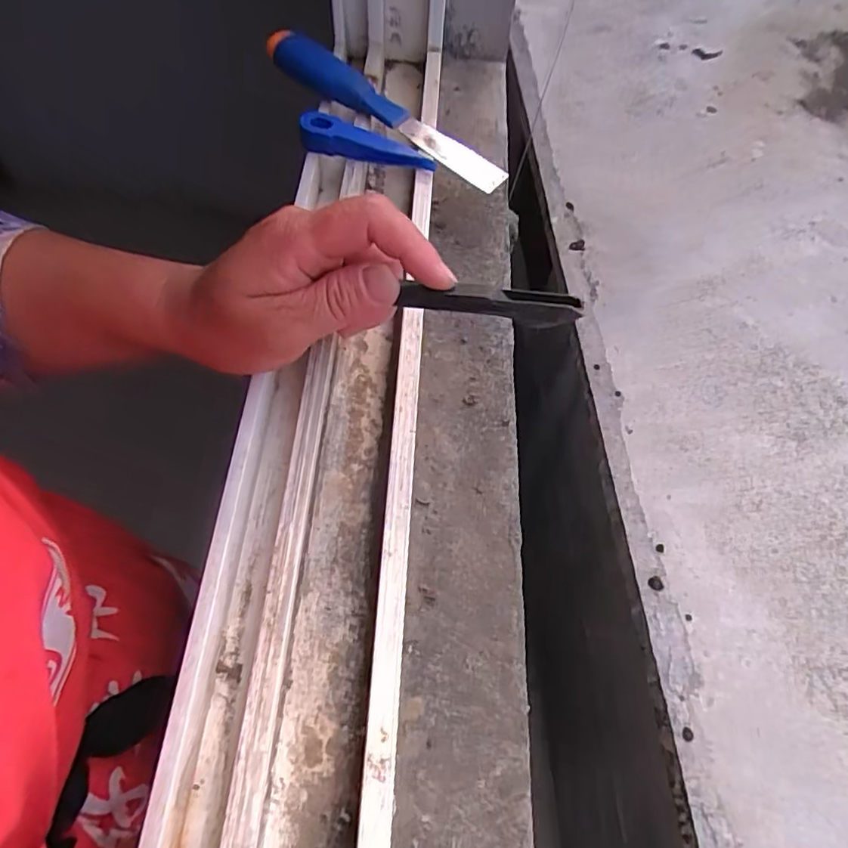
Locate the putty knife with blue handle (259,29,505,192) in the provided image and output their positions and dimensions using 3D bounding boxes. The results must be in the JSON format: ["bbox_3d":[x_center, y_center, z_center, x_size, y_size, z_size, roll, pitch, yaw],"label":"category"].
[{"bbox_3d":[-0.026,-0.215,0.377,0.187,0.038,0.029,31,63,14],"label":"putty knife with blue handle"}]

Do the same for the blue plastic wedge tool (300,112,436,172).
[{"bbox_3d":[-0.034,-0.170,0.339,0.081,0.017,0.016,11,60,3],"label":"blue plastic wedge tool"}]

